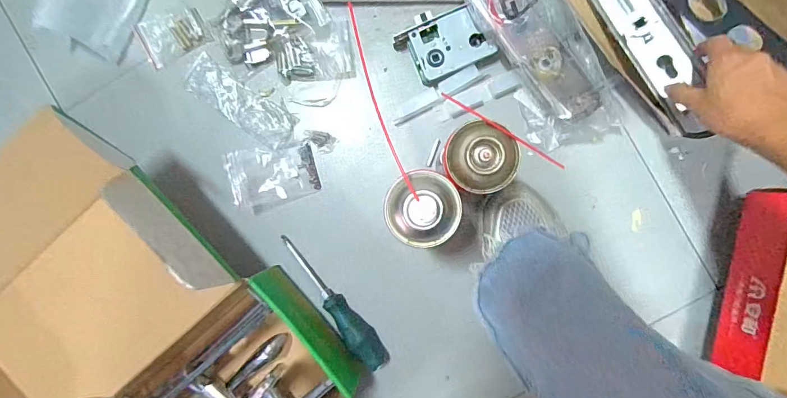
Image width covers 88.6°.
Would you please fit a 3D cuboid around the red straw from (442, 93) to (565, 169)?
[{"bbox_3d":[0.092,-0.057,0.337,0.117,0.006,0.004,31,94,1],"label":"red straw"}]

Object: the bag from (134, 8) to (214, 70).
[{"bbox_3d":[-0.276,-0.206,0.504,0.085,0.008,0.054,-24,91,4],"label":"bag"}]

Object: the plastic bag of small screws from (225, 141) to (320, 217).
[{"bbox_3d":[-0.144,-0.026,0.489,0.097,0.030,0.074,-10,92,3],"label":"plastic bag of small screws"}]

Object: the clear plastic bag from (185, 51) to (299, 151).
[{"bbox_3d":[-0.189,-0.121,0.501,0.156,0.011,0.050,35,94,1],"label":"clear plastic bag"}]

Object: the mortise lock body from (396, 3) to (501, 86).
[{"bbox_3d":[0.059,-0.181,0.473,0.095,0.029,0.073,-27,91,4],"label":"mortise lock body"}]

